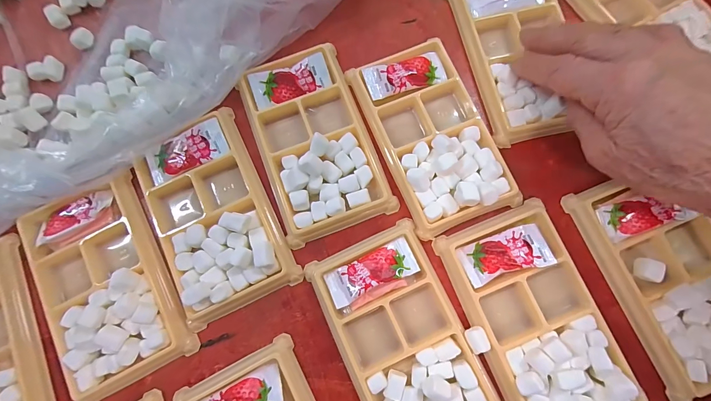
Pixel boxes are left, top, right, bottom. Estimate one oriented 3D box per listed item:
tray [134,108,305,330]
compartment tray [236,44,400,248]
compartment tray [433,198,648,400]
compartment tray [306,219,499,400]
[{"bbox_3d":[-0.098,0.010,0.216,0.077,0.015,0.126,-27,80,-3],"label":"tray"},{"bbox_3d":[-0.030,-0.043,0.231,0.074,0.024,0.131,-20,80,-2],"label":"compartment tray"},{"bbox_3d":[0.112,0.072,0.200,0.074,0.018,0.132,-22,80,-3],"label":"compartment tray"},{"bbox_3d":[0.031,0.087,0.201,0.074,0.015,0.133,-25,80,-3],"label":"compartment tray"}]

